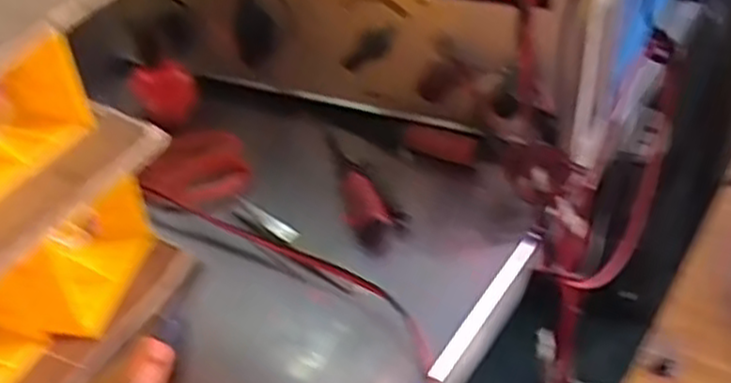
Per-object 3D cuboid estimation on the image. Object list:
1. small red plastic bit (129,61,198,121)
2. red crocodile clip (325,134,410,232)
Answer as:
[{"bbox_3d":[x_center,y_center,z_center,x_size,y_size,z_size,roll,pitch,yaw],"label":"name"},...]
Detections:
[{"bbox_3d":[-0.150,-0.074,0.568,0.046,0.045,0.024,-12,37,-13],"label":"small red plastic bit"},{"bbox_3d":[-0.007,-0.009,0.500,0.033,0.019,0.119,-12,37,-13],"label":"red crocodile clip"}]

